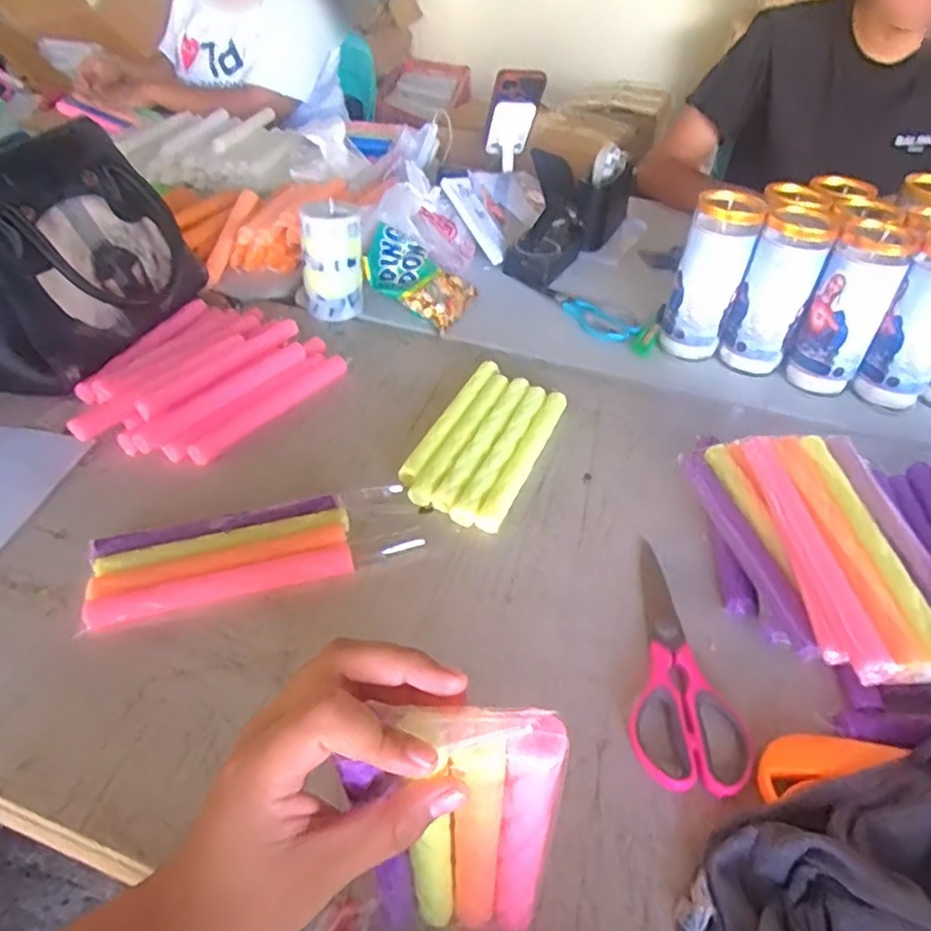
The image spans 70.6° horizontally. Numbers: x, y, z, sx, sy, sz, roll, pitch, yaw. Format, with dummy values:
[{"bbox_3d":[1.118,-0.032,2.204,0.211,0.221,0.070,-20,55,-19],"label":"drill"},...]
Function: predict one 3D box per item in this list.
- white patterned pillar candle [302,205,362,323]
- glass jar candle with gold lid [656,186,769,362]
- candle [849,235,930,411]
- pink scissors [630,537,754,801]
[{"bbox_3d":[-0.164,-0.247,0.809,0.062,0.126,0.062,2,43,-2],"label":"white patterned pillar candle"},{"bbox_3d":[0.278,-0.213,0.763,0.075,0.176,0.069,19,47,16],"label":"glass jar candle with gold lid"},{"bbox_3d":[0.491,-0.152,0.708,0.071,0.171,0.074,31,51,26],"label":"candle"},{"bbox_3d":[0.160,0.137,0.482,0.074,0.018,0.199,8,43,6],"label":"pink scissors"}]

